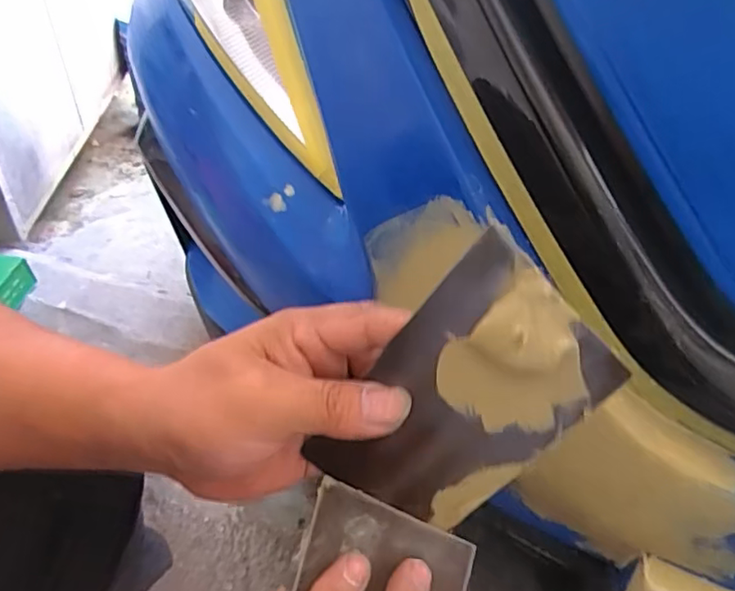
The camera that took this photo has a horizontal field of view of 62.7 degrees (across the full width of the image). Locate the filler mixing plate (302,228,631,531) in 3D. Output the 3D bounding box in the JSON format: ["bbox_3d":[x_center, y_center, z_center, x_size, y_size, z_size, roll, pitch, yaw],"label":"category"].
[{"bbox_3d":[0.035,0.046,0.241,0.071,0.129,0.009,39,30,1],"label":"filler mixing plate"}]

